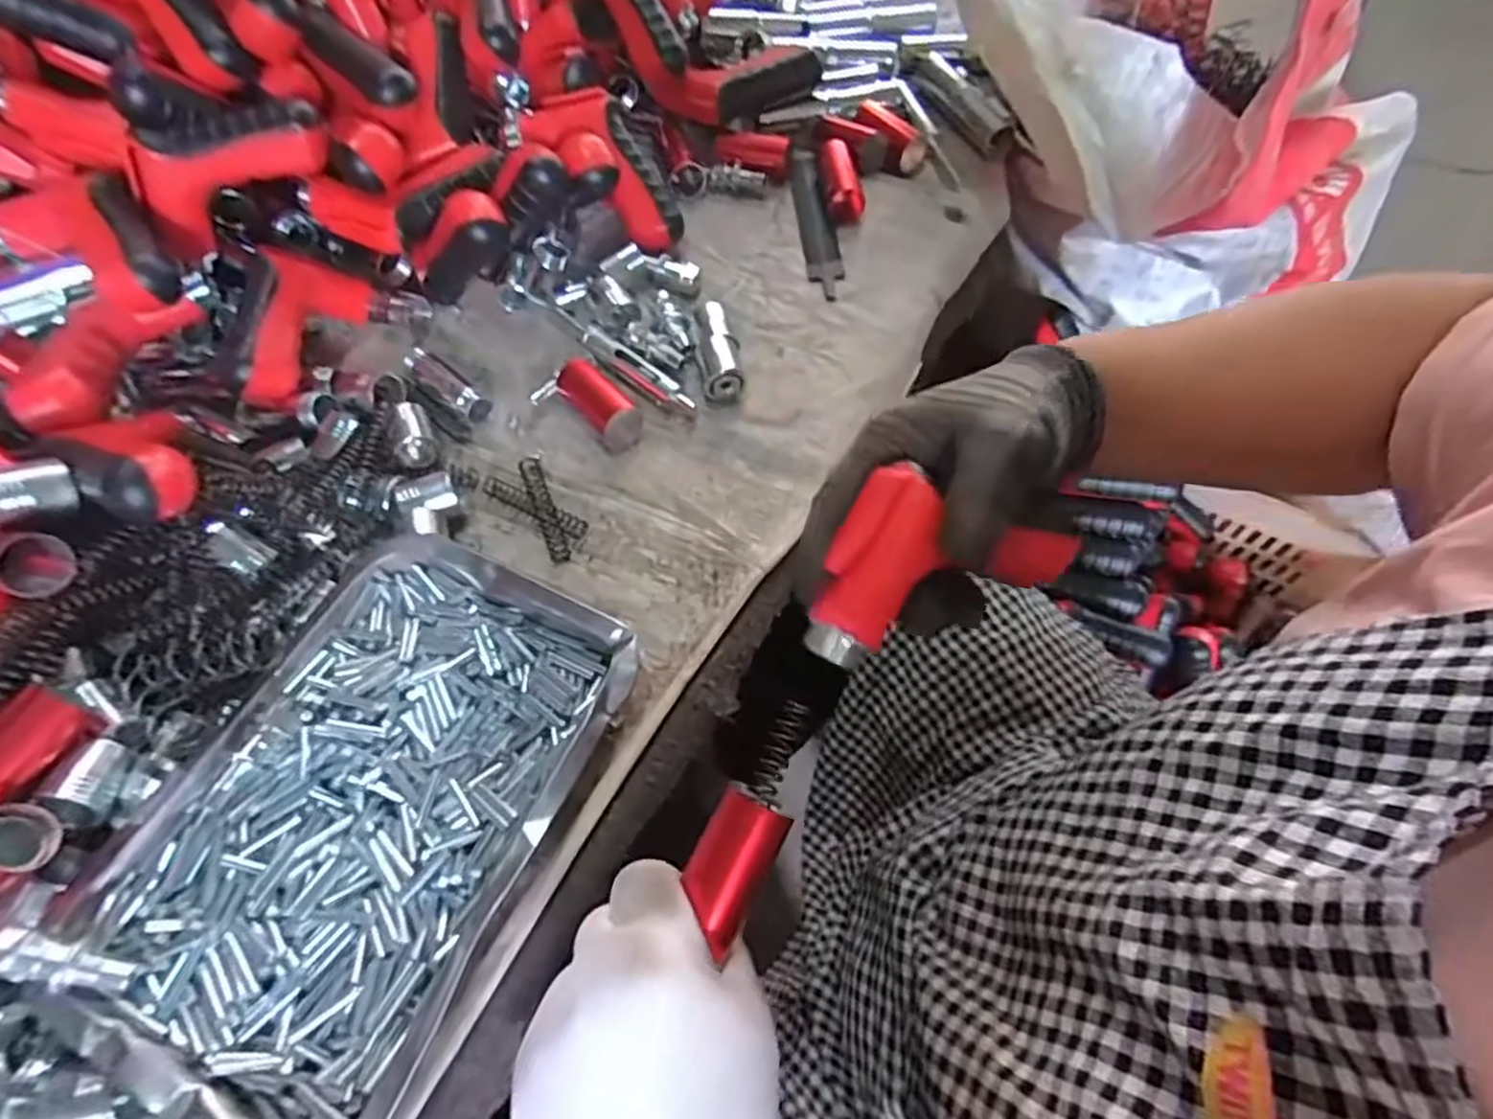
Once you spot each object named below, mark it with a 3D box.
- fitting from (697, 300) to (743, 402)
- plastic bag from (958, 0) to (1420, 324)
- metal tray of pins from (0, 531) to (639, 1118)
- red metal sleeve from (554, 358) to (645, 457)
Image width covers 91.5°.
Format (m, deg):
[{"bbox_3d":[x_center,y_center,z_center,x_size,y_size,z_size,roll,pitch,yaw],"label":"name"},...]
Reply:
[{"bbox_3d":[-0.019,-0.141,0.489,0.025,0.024,0.065,-9,61,-3],"label":"fitting"},{"bbox_3d":[0.373,-0.446,0.640,0.499,0.322,0.411,-37,66,-17],"label":"plastic bag"},{"bbox_3d":[-0.179,0.112,0.349,0.172,0.033,0.246,24,64,14],"label":"metal tray of pins"},{"bbox_3d":[-0.096,-0.103,0.476,0.028,0.023,0.067,-36,66,-17],"label":"red metal sleeve"}]

